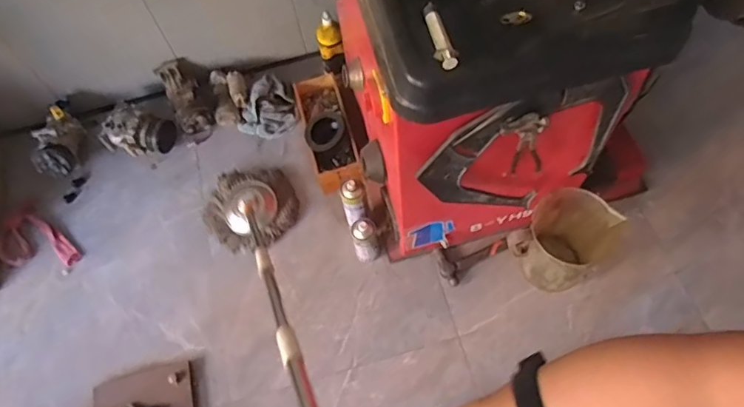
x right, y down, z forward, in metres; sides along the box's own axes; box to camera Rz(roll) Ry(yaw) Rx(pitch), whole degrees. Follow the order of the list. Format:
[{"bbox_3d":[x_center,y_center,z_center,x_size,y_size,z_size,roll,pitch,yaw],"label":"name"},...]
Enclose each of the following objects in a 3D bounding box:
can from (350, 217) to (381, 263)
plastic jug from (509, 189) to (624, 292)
[{"bbox_3d":[-0.017,0.096,1.386,0.067,0.168,0.061,-1,63,2],"label":"can"},{"bbox_3d":[0.454,0.112,1.296,0.220,0.229,0.184,-37,67,-13],"label":"plastic jug"}]

